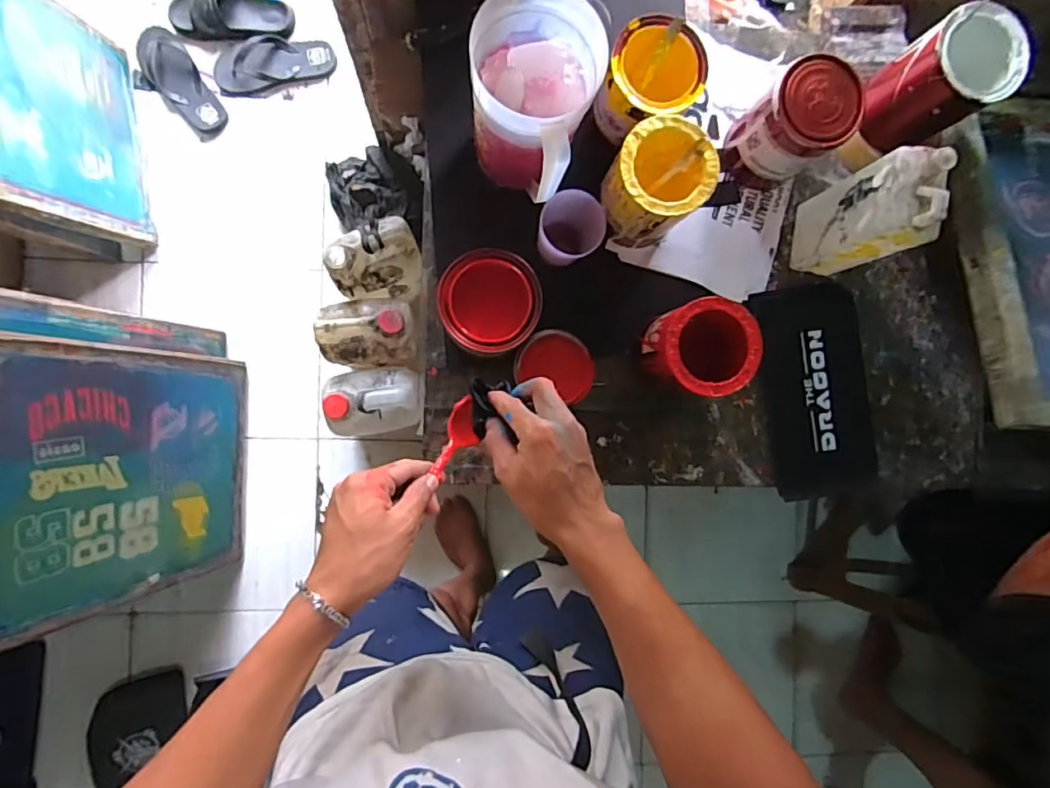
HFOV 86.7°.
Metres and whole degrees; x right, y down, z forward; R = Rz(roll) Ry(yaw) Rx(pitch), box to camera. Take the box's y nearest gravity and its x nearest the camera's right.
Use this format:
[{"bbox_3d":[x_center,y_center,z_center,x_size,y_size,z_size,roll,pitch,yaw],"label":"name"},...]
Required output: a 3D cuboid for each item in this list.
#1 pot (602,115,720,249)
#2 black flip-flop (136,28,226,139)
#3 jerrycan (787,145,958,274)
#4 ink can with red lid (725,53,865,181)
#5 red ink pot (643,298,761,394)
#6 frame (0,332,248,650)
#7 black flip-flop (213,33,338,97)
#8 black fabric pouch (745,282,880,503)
[{"bbox_3d":[0.152,-0.250,0.688,0.107,0.150,0.106,0,89,-6],"label":"pot"},{"bbox_3d":[-0.789,-0.713,1.287,0.106,0.046,0.260,-31,92,-6],"label":"black flip-flop"},{"bbox_3d":[0.415,-0.214,0.677,0.060,0.220,0.094,8,88,-6],"label":"jerrycan"},{"bbox_3d":[0.333,-0.336,0.711,0.102,0.146,0.102,0,89,-6],"label":"ink can with red lid"},{"bbox_3d":[0.205,-0.051,0.696,0.107,0.149,0.106,0,89,-6],"label":"red ink pot"},{"bbox_3d":[-0.715,0.149,1.020,0.030,0.564,0.456,2,89,11],"label":"frame"},{"bbox_3d":[-0.589,-0.782,1.308,0.268,0.041,0.107,-20,91,-6],"label":"black flip-flop"},{"bbox_3d":[0.411,-0.004,0.778,0.152,0.018,0.290,-9,90,-6],"label":"black fabric pouch"}]

